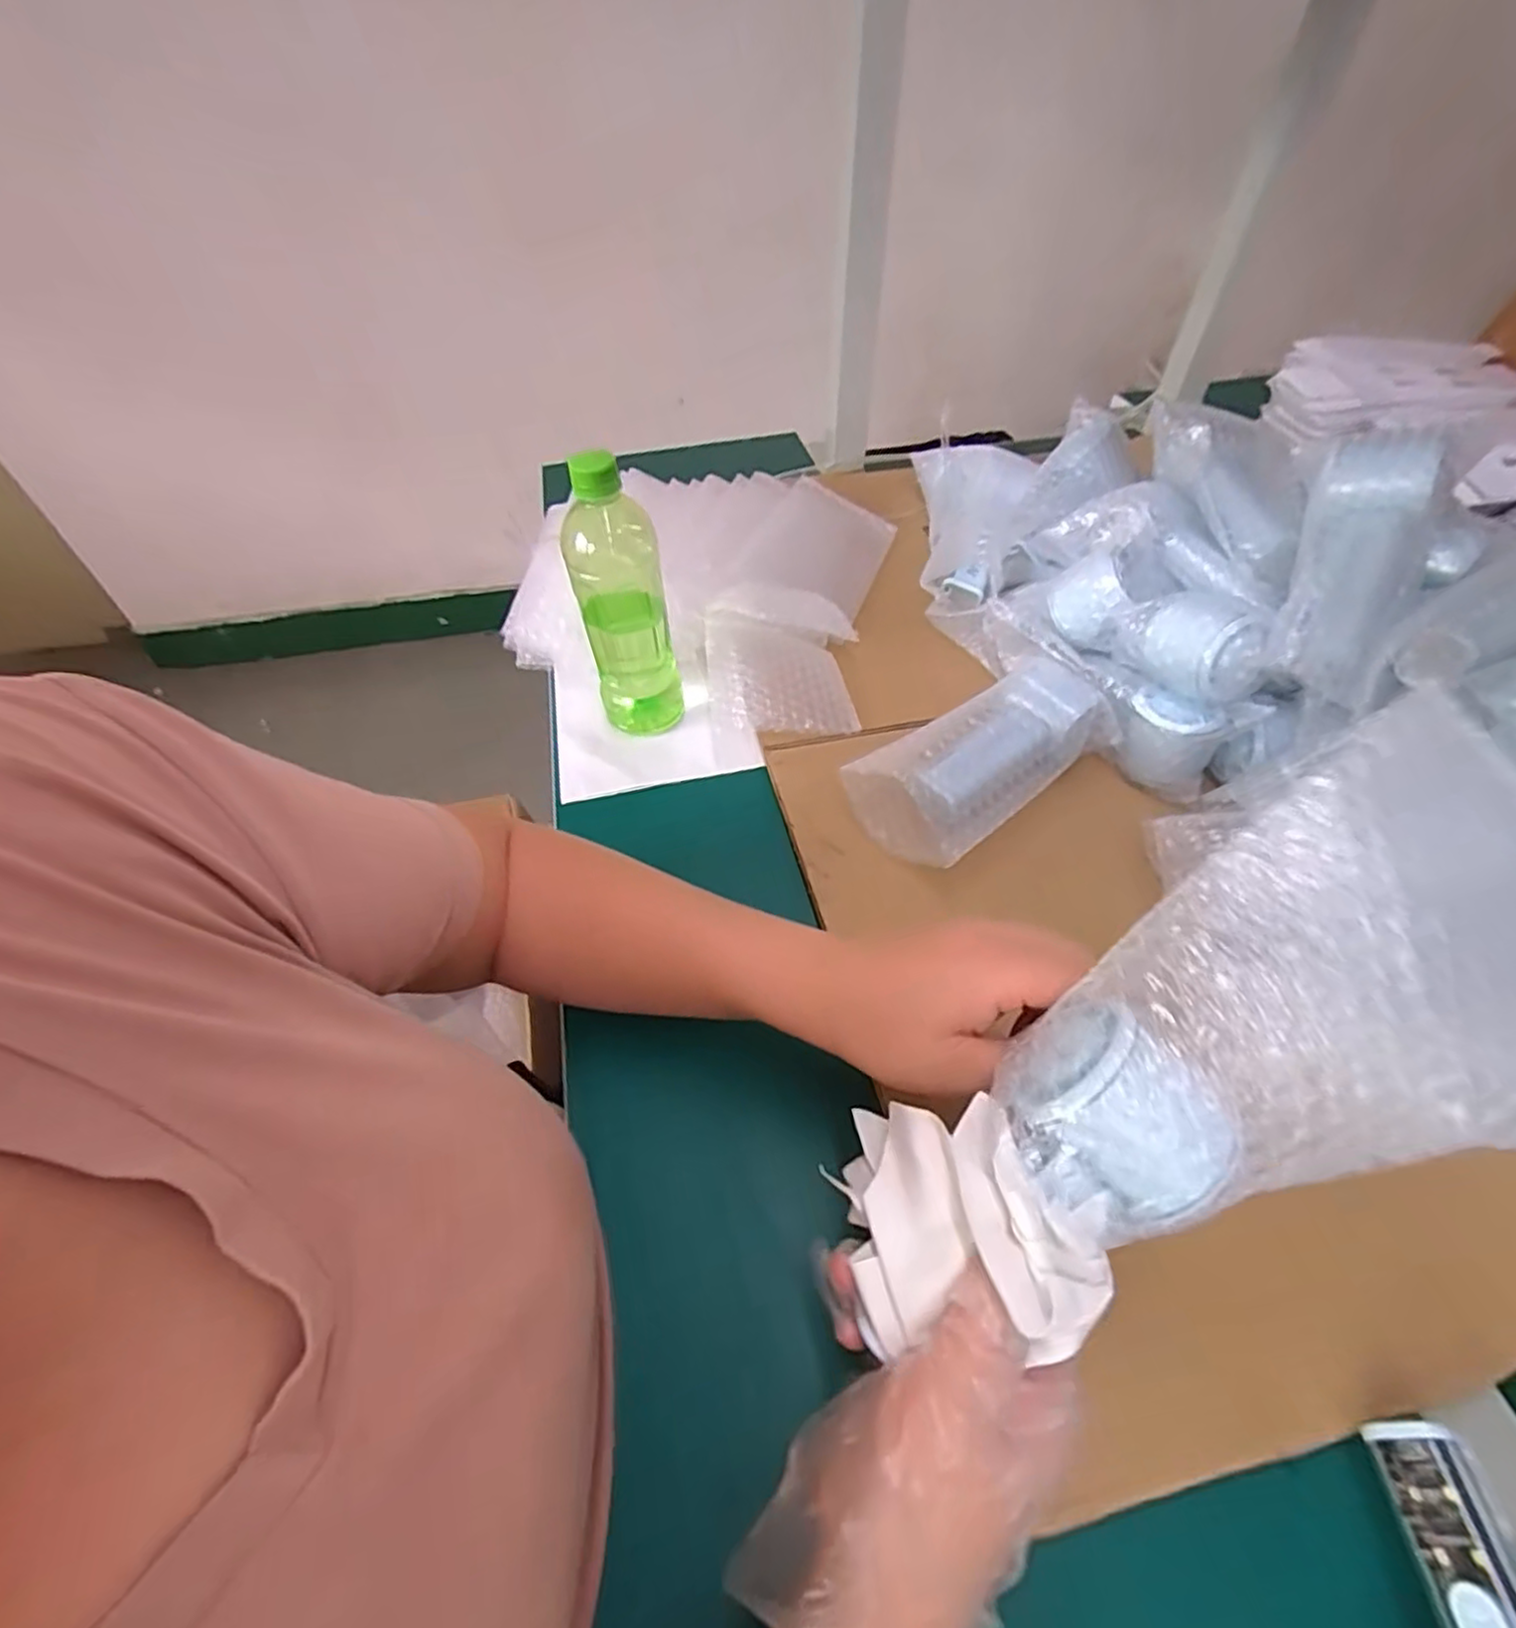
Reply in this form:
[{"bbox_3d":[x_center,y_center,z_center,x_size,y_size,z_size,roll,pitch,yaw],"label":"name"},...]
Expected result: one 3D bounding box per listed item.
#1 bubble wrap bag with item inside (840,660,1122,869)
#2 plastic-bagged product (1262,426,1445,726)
[{"bbox_3d":[0.162,-0.040,0.488,0.192,0.060,0.096,-29,55,-21],"label":"bubble wrap bag with item inside"},{"bbox_3d":[0.371,-0.149,0.428,0.066,0.033,0.189,21,77,18],"label":"plastic-bagged product"}]

